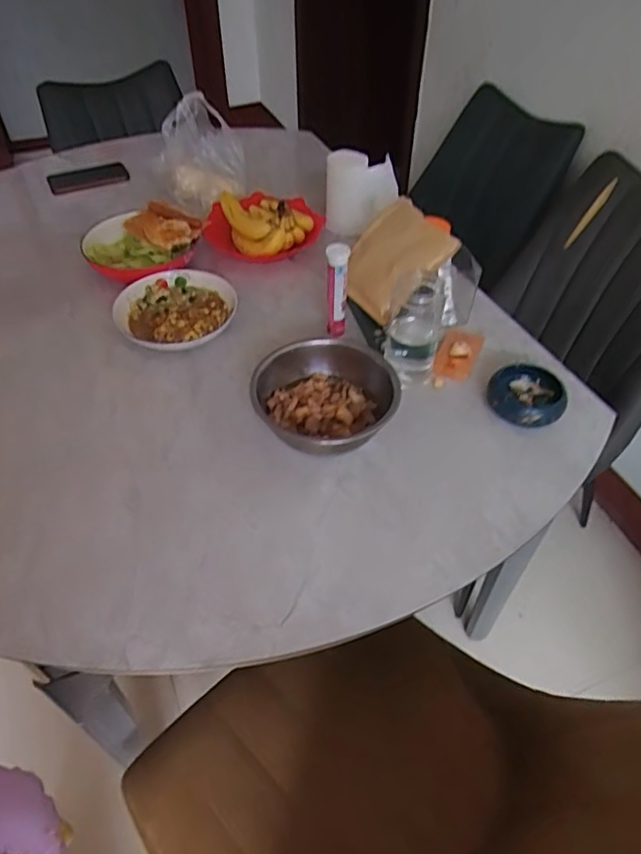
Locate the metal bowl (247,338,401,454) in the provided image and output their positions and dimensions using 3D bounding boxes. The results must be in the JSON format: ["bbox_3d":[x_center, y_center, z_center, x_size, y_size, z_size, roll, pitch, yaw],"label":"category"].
[{"bbox_3d":[0.005,-0.034,0.736,0.181,0.073,0.166,0,48,0],"label":"metal bowl"}]

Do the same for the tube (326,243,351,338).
[{"bbox_3d":[0.024,-0.195,0.834,0.030,0.148,0.024,1,48,1],"label":"tube"}]

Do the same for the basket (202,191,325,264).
[{"bbox_3d":[-0.101,-0.386,1.037,0.200,0.097,0.178,3,48,3],"label":"basket"}]

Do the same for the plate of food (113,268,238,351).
[{"bbox_3d":[-0.220,-0.181,0.896,0.184,0.038,0.182,0,48,0],"label":"plate of food"}]

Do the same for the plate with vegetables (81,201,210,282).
[{"bbox_3d":[-0.310,-0.319,0.996,0.174,0.076,0.185,0,48,0],"label":"plate with vegetables"}]

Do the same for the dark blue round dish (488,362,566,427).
[{"bbox_3d":[0.284,-0.043,0.773,0.092,0.037,0.100,0,48,0],"label":"dark blue round dish"}]

